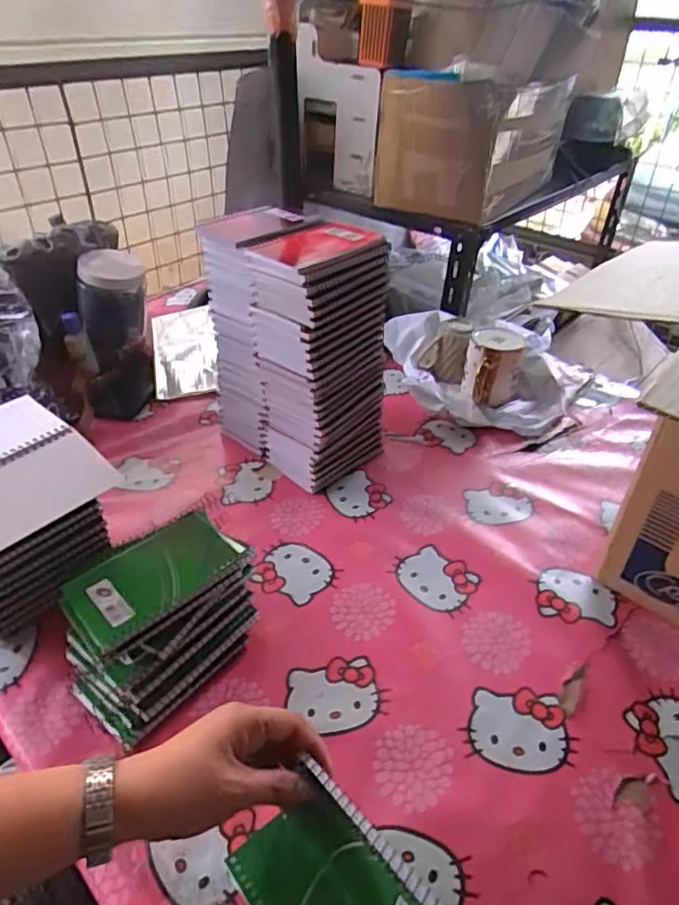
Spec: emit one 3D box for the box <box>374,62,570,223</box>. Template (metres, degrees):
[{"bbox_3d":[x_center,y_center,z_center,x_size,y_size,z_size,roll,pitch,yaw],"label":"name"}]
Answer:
[{"bbox_3d":[0.245,-0.603,1.112,0.238,0.214,0.324,28,45,30],"label":"box"}]

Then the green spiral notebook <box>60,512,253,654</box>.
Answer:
[{"bbox_3d":[-0.154,0.106,0.505,0.146,0.018,0.080,-30,47,-33],"label":"green spiral notebook"}]

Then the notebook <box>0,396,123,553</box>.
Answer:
[{"bbox_3d":[-0.278,0.015,0.475,0.162,0.027,0.128,28,46,30],"label":"notebook"}]

